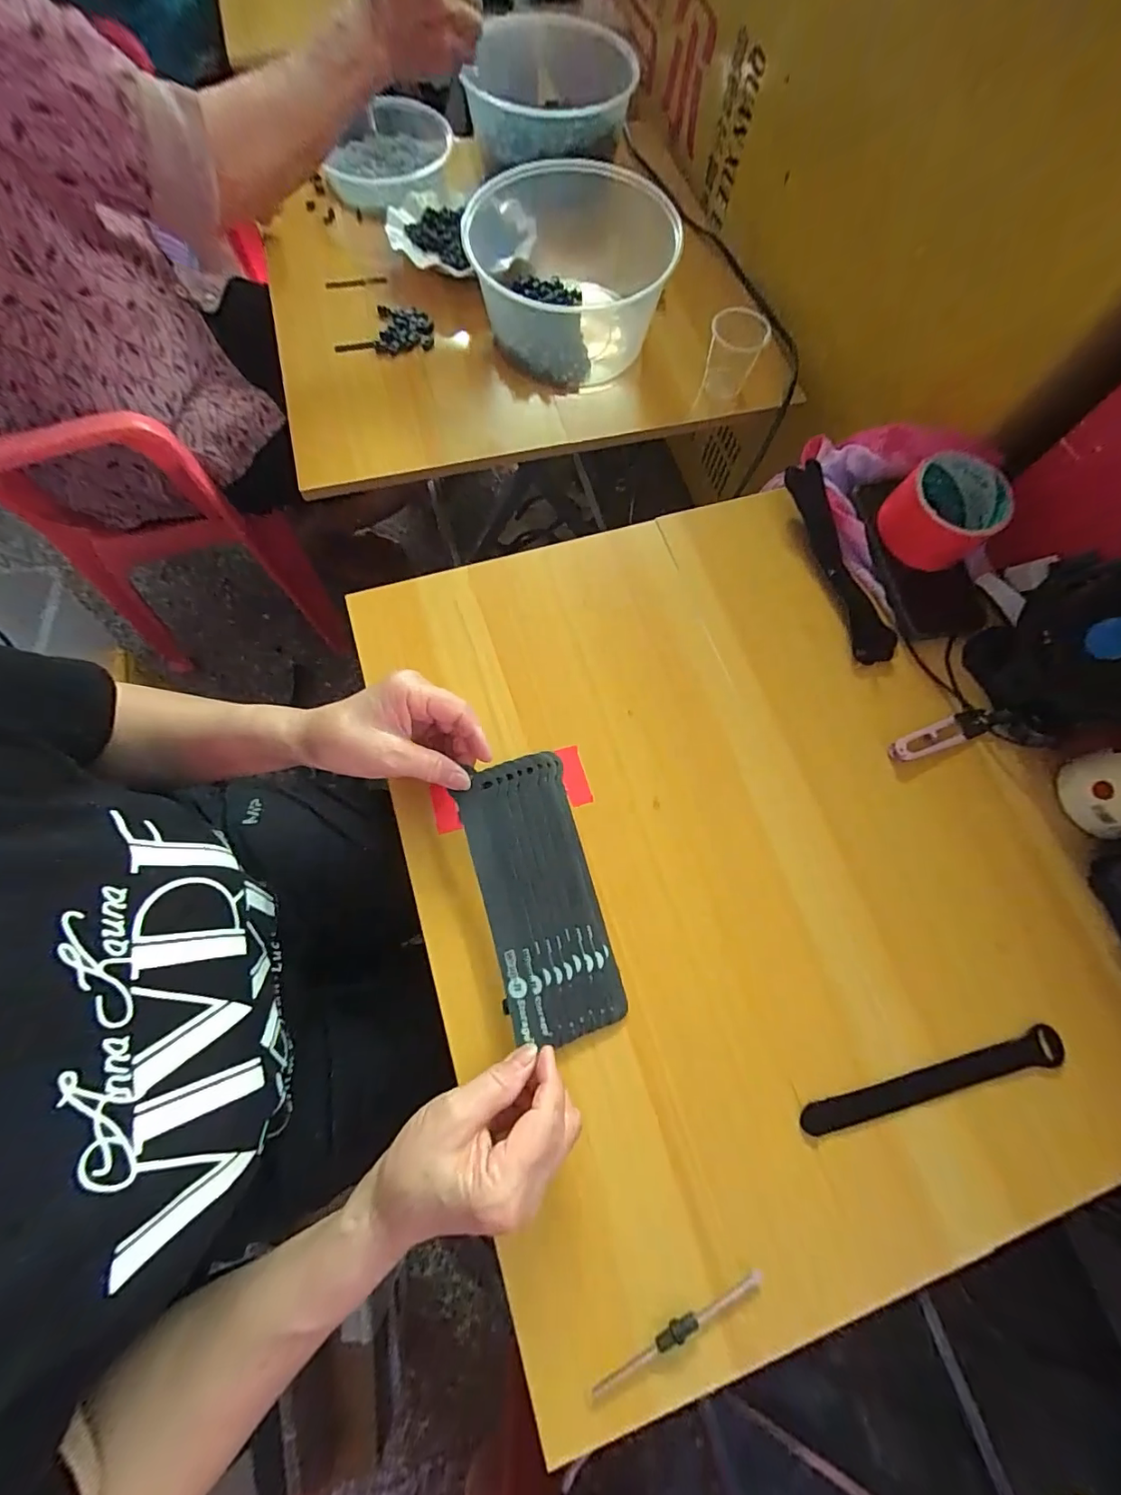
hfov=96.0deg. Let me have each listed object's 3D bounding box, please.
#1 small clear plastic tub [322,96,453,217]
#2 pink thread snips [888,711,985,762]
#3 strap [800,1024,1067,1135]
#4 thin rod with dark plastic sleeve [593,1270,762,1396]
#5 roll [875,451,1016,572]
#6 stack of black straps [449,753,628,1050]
[{"bbox_3d":[-0.221,-0.765,0.664,0.153,0.047,0.170,-4,72,-3],"label":"small clear plastic tub"},{"bbox_3d":[0.317,-0.010,0.420,0.096,0.006,0.023,-18,73,-7],"label":"pink thread snips"},{"bbox_3d":[0.257,0.228,0.344,0.195,0.004,0.023,-11,73,-5],"label":"strap"},{"bbox_3d":[0.070,0.345,0.296,0.114,0.008,0.012,-23,74,-8],"label":"thin rod with dark plastic sleeve"},{"bbox_3d":[0.335,-0.207,0.447,0.087,0.055,0.083,44,76,12],"label":"roll"},{"bbox_3d":[-0.016,0.104,0.370,0.082,0.020,0.196,-15,71,-6],"label":"stack of black straps"}]

